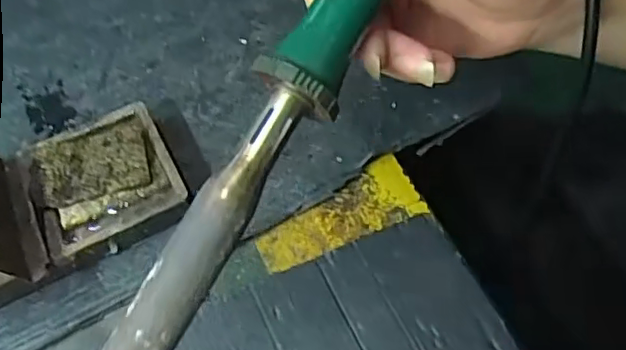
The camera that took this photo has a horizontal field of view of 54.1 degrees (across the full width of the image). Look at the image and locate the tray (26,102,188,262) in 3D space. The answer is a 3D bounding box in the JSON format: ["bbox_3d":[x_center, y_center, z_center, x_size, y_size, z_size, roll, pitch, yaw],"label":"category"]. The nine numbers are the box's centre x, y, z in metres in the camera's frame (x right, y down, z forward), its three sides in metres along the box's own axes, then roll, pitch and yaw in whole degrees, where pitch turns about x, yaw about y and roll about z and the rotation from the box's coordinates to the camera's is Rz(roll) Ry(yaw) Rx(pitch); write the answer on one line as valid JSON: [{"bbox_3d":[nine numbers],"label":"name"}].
[{"bbox_3d":[-0.108,0.001,0.318,0.068,0.019,0.070,-24,60,-13],"label":"tray"}]

